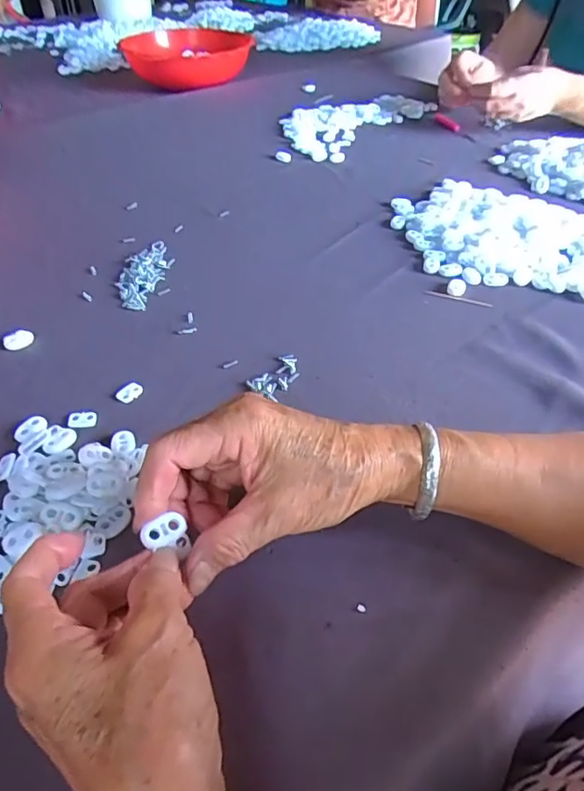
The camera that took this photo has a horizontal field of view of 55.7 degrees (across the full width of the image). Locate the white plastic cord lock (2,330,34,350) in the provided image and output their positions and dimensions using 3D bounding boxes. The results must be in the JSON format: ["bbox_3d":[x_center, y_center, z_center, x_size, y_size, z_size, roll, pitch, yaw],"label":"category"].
[{"bbox_3d":[-0.221,-0.045,0.447,0.023,0.006,0.016,-25,49,-25],"label":"white plastic cord lock"}]

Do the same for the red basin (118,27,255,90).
[{"bbox_3d":[-0.186,-0.613,1.010,0.217,0.067,0.217,0,43,0],"label":"red basin"}]

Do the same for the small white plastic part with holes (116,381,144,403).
[{"bbox_3d":[-0.120,-0.003,0.407,0.015,0.004,0.018,17,46,17],"label":"small white plastic part with holes"}]

